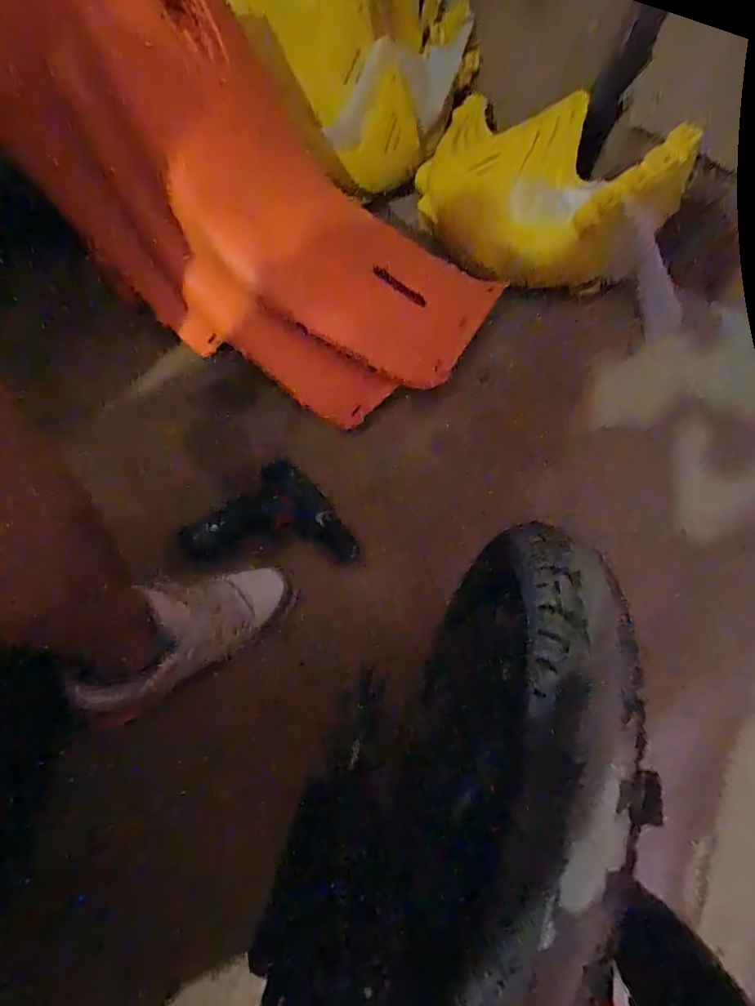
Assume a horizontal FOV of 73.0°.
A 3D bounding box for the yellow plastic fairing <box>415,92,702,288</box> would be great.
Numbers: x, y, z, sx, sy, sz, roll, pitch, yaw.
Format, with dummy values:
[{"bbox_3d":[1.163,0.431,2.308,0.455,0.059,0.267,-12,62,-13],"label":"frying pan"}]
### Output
[{"bbox_3d":[0.275,-0.545,0.887,0.360,0.218,0.300,-7,61,-8],"label":"yellow plastic fairing"}]

